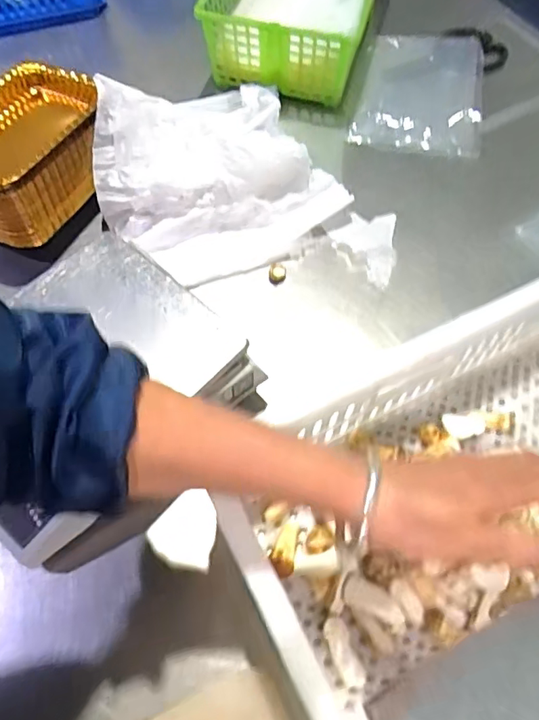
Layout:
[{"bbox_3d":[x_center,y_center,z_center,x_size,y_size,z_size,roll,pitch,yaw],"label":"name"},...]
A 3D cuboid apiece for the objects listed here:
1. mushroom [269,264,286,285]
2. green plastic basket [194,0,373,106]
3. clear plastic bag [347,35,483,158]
[{"bbox_3d":[0.009,-0.095,0.591,0.019,0.009,0.023,-4,59,-1],"label":"mushroom"},{"bbox_3d":[0.051,-0.535,0.797,0.219,0.110,0.351,13,59,6],"label":"green plastic basket"},{"bbox_3d":[0.212,-0.384,0.753,0.165,0.024,0.241,10,59,4],"label":"clear plastic bag"}]

